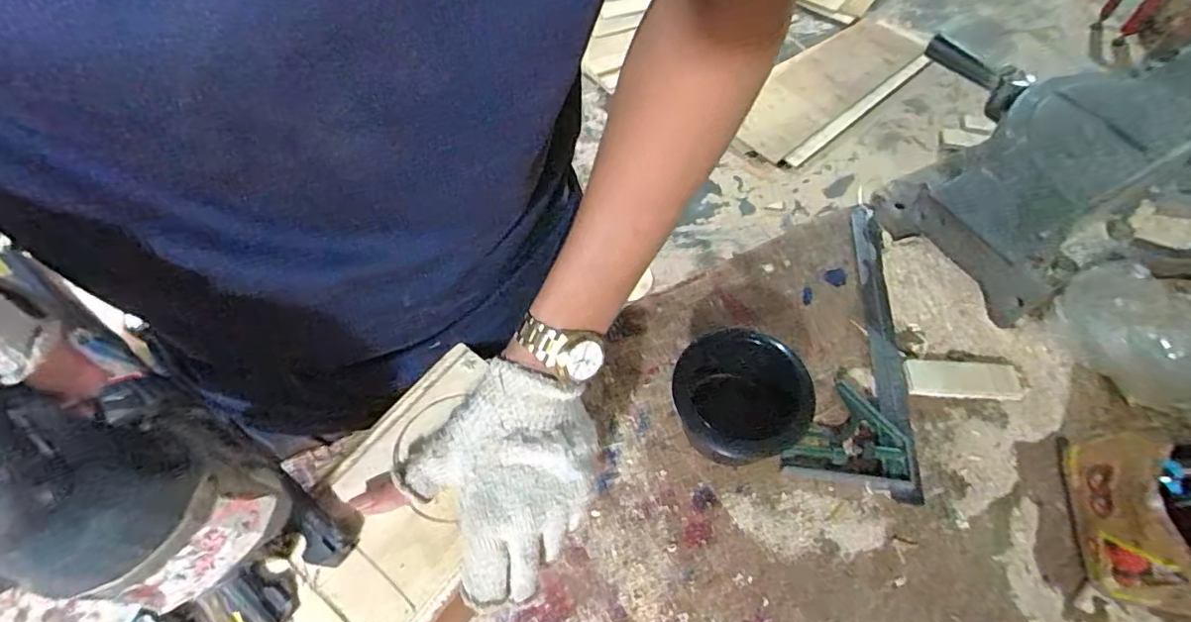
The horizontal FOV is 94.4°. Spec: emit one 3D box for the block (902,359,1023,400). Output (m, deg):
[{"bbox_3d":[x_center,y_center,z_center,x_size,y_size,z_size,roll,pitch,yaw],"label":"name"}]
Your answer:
[{"bbox_3d":[0.313,0.057,0.472,0.088,0.016,0.035,3,59,3],"label":"block"}]

